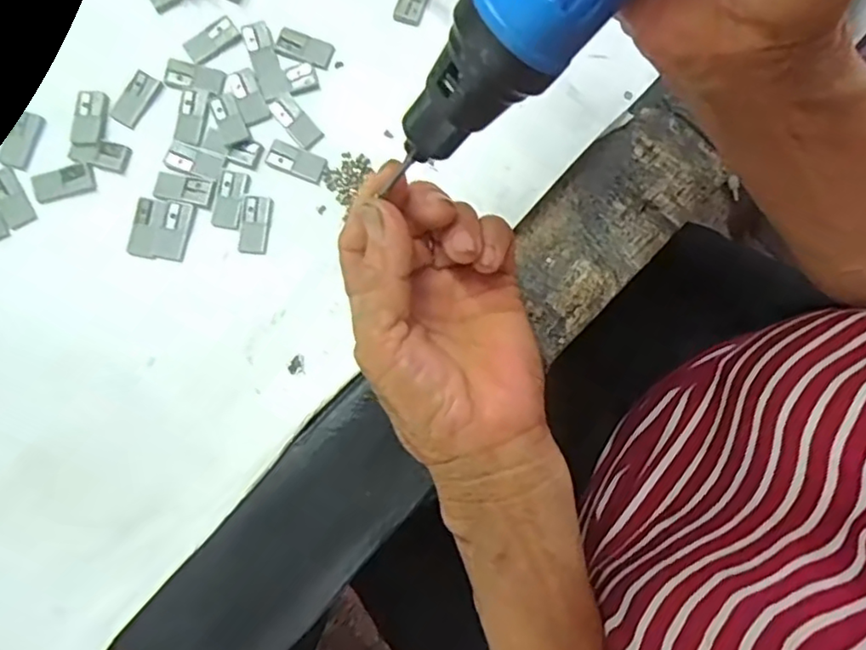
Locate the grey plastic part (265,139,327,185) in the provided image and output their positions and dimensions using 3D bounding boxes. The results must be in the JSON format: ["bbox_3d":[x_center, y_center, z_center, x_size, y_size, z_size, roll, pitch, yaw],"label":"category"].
[{"bbox_3d":[-0.067,-0.080,0.298,0.029,0.004,0.014,22,80,3],"label":"grey plastic part"}]

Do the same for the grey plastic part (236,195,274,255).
[{"bbox_3d":[-0.086,-0.049,0.294,0.014,0.004,0.028,7,80,0],"label":"grey plastic part"}]

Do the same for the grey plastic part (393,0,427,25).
[{"bbox_3d":[-0.010,-0.167,0.314,0.013,0.004,0.028,18,80,2],"label":"grey plastic part"}]

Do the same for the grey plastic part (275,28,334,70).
[{"bbox_3d":[-0.065,-0.141,0.309,0.029,0.004,0.014,22,80,3],"label":"grey plastic part"}]

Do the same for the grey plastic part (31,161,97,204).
[{"bbox_3d":[-0.179,-0.069,0.295,0.028,0.004,0.017,-21,81,-5],"label":"grey plastic part"}]

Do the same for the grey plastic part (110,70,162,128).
[{"bbox_3d":[-0.147,-0.113,0.304,0.013,0.004,0.028,29,81,4],"label":"grey plastic part"}]

